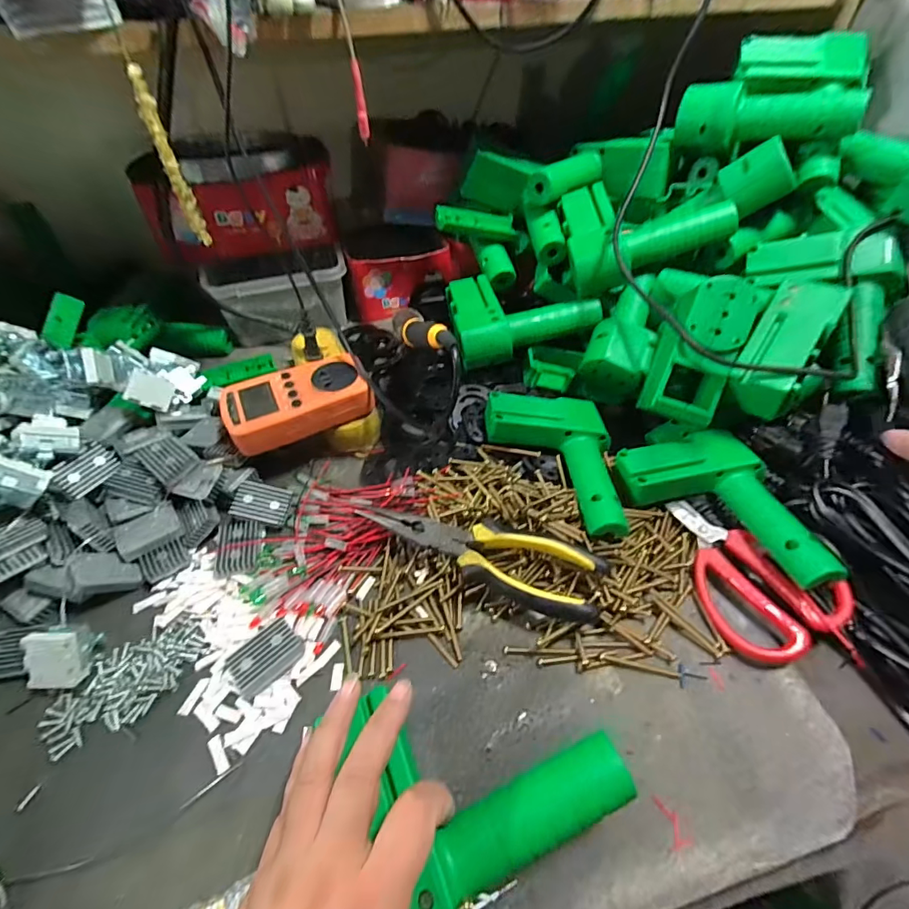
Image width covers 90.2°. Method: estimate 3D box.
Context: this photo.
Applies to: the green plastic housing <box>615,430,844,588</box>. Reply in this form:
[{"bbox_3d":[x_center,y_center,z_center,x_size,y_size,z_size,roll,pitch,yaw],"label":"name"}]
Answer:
[{"bbox_3d":[0.216,0.042,0.363,0.109,0.034,0.153,-15,51,-12],"label":"green plastic housing"}]

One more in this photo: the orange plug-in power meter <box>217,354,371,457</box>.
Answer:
[{"bbox_3d":[-0.142,-0.050,0.413,0.124,0.030,0.067,-19,52,-15],"label":"orange plug-in power meter"}]

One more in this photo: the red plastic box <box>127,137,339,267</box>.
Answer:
[{"bbox_3d":[-0.259,-0.321,0.559,0.209,0.116,0.127,-11,50,-9],"label":"red plastic box"}]

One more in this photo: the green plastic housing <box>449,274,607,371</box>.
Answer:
[{"bbox_3d":[0.069,-0.153,0.497,0.150,0.046,0.120,-10,50,-8],"label":"green plastic housing"}]

